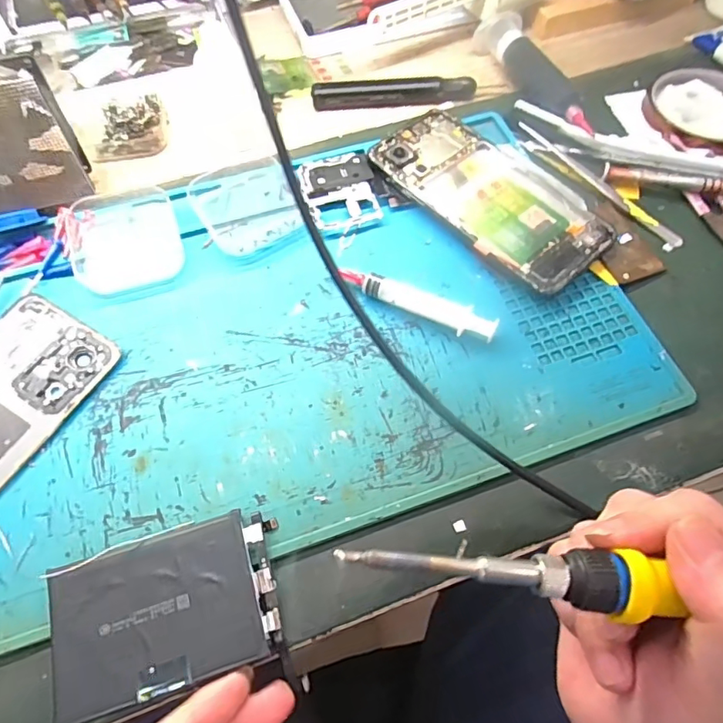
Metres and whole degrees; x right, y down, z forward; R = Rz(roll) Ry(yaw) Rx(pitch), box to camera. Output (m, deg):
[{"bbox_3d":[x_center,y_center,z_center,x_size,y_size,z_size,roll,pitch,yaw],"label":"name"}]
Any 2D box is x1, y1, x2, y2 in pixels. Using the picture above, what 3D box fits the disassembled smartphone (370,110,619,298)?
[{"bbox_3d":[0.081,-0.109,0.334,0.073,0.012,0.157,-37,70,-18],"label":"disassembled smartphone"}]

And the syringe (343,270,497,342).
[{"bbox_3d":[0.032,-0.034,0.298,0.094,0.014,0.014,24,66,10],"label":"syringe"}]

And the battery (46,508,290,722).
[{"bbox_3d":[-0.086,0.109,0.227,0.095,0.009,0.064,-15,65,-8],"label":"battery"}]

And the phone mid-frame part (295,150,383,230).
[{"bbox_3d":[-0.014,-0.116,0.342,0.048,0.004,0.062,-14,65,-8],"label":"phone mid-frame part"}]

